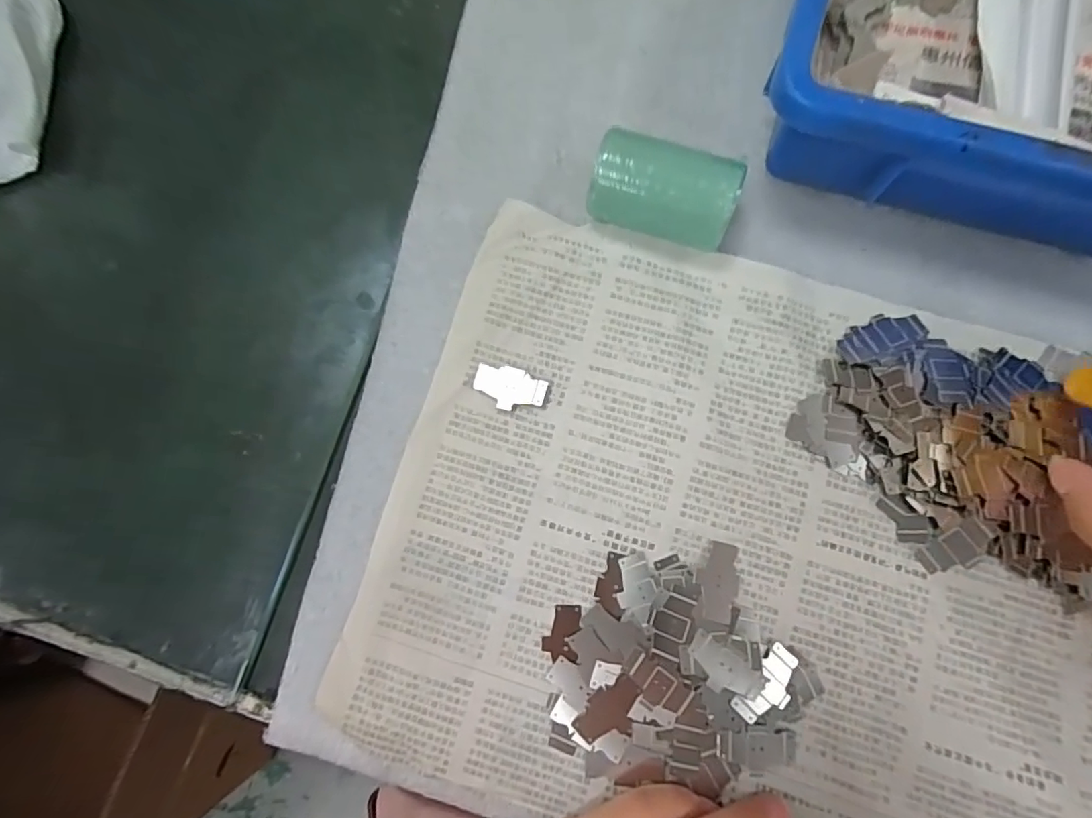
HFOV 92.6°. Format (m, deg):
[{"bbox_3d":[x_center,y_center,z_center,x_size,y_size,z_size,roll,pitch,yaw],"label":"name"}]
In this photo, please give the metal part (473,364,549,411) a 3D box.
[{"bbox_3d":[-0.018,-0.010,0.254,0.035,0.006,0.021,13,83,5],"label":"metal part"}]

